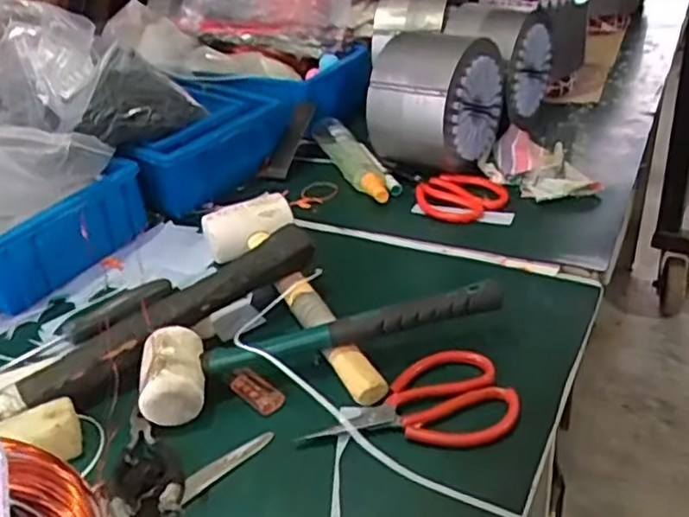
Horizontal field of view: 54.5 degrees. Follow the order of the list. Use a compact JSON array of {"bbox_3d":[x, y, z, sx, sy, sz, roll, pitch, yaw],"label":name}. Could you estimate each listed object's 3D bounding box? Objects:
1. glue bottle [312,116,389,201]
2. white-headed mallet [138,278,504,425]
[{"bbox_3d":[0.008,-0.129,0.836,0.047,0.039,0.235,-13,32,-11],"label":"glue bottle"},{"bbox_3d":[-0.016,0.066,0.539,0.291,0.049,0.071,-10,32,-7],"label":"white-headed mallet"}]

